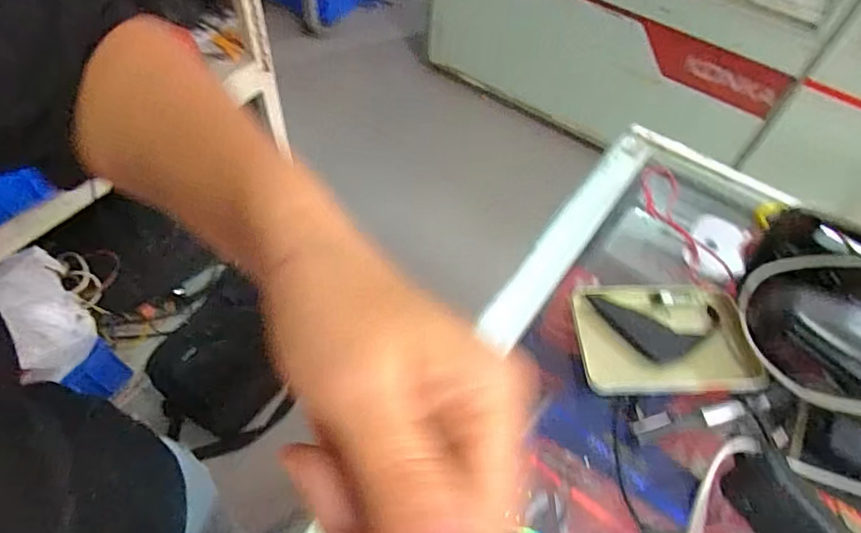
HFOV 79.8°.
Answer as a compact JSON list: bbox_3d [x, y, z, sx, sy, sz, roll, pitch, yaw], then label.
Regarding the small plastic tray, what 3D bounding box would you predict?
[{"bbox_3d":[0.182,0.057,0.408,0.123,0.026,0.092,1,55,-3],"label":"small plastic tray"}]

